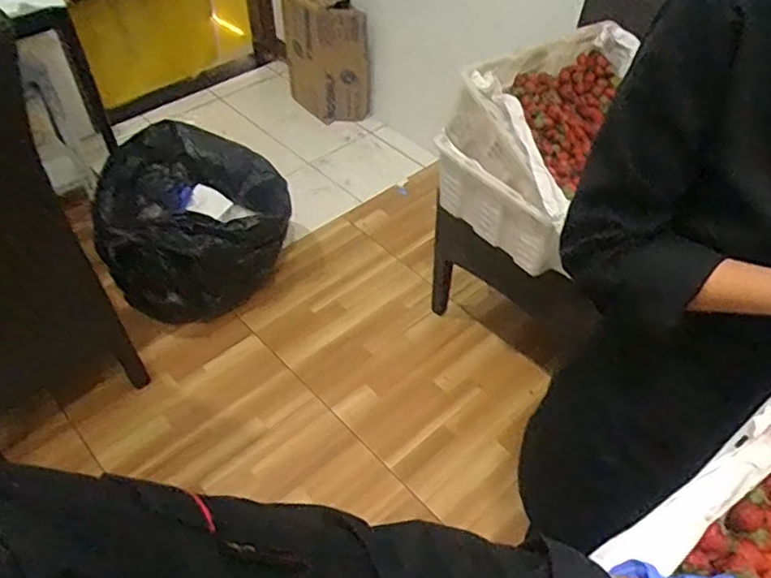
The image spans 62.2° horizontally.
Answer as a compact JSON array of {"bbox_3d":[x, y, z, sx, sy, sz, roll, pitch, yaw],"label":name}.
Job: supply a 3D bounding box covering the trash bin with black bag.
[{"bbox_3d":[-0.496,-0.178,1.718,0.465,0.339,0.381,-3,48,-3],"label":"trash bin with black bag"}]

